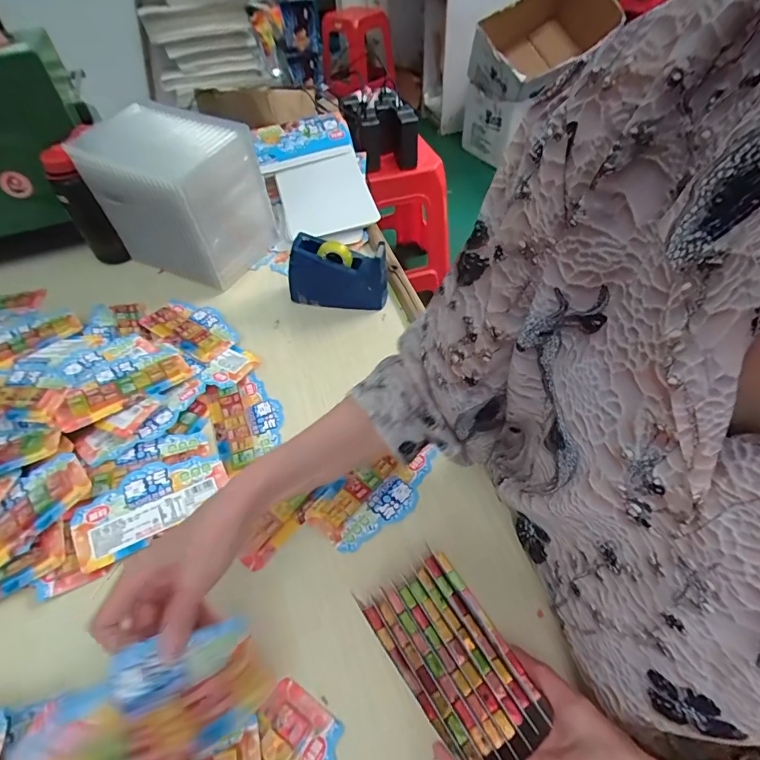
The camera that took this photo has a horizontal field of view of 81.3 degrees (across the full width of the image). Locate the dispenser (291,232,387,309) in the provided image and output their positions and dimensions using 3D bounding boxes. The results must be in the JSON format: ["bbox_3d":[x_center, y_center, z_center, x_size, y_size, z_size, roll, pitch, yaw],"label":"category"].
[{"bbox_3d":[-0.058,-0.148,0.622,0.135,0.091,0.046,8,50,9],"label":"dispenser"}]

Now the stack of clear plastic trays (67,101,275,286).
[{"bbox_3d":[-0.299,-0.271,0.665,0.202,0.200,0.162,21,53,19],"label":"stack of clear plastic trays"}]

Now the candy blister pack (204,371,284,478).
[{"bbox_3d":[-0.156,0.043,0.518,0.077,0.011,0.120,-22,52,-16],"label":"candy blister pack"}]

